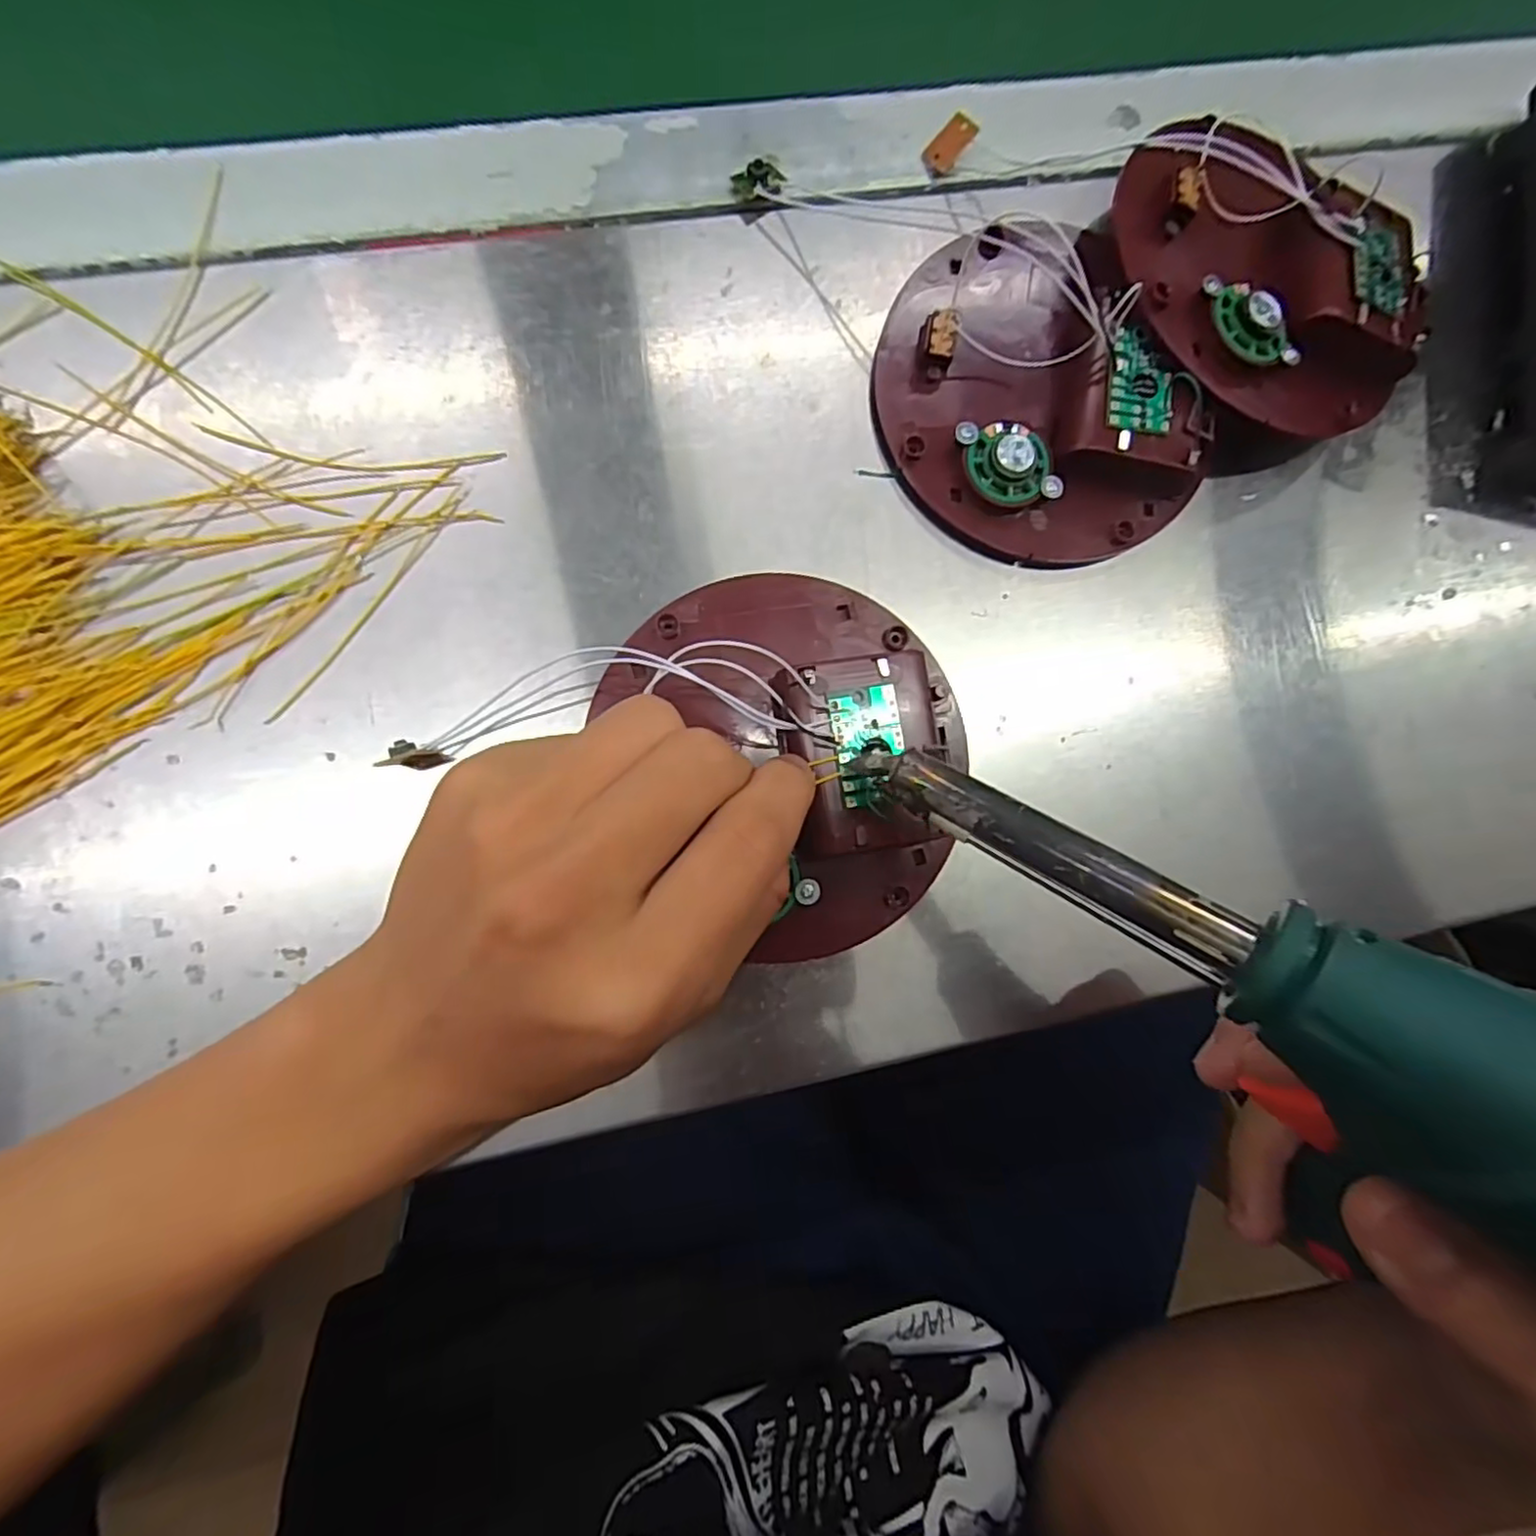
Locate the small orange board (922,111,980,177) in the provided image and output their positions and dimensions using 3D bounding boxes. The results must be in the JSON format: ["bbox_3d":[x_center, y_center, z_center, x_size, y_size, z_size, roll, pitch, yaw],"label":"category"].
[{"bbox_3d":[0.065,-0.224,0.244,0.018,0.004,0.011,-42,85,21],"label":"small orange board"}]

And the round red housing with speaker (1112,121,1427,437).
[{"bbox_3d":[0.165,-0.163,0.237,0.110,0.036,0.092,26,83,-4],"label":"round red housing with speaker"}]

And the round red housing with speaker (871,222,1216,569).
[{"bbox_3d":[0.089,-0.130,0.230,0.101,0.026,0.119,-17,87,-8],"label":"round red housing with speaker"}]

